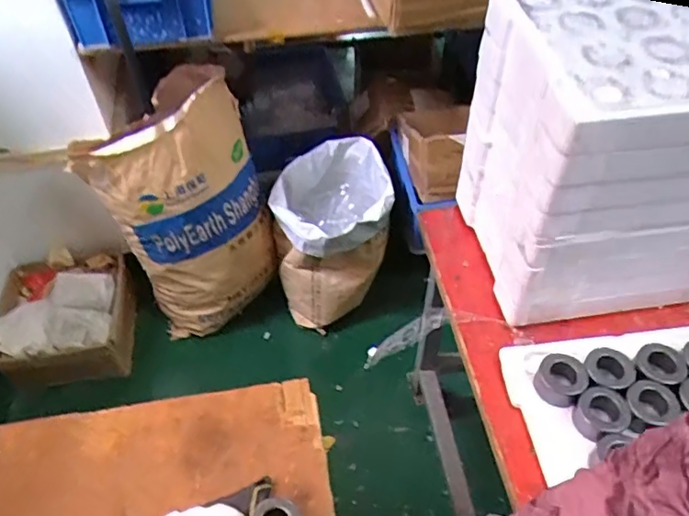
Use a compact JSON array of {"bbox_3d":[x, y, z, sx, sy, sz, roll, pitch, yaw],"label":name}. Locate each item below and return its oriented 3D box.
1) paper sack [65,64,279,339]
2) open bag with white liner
[{"bbox_3d":[-0.404,-0.119,1.493,0.409,0.598,0.307,-28,55,-21],"label":"paper sack"},{"bbox_3d":[-0.027,-0.067,1.632,0.308,0.378,0.397,11,50,10],"label":"open bag with white liner"}]

